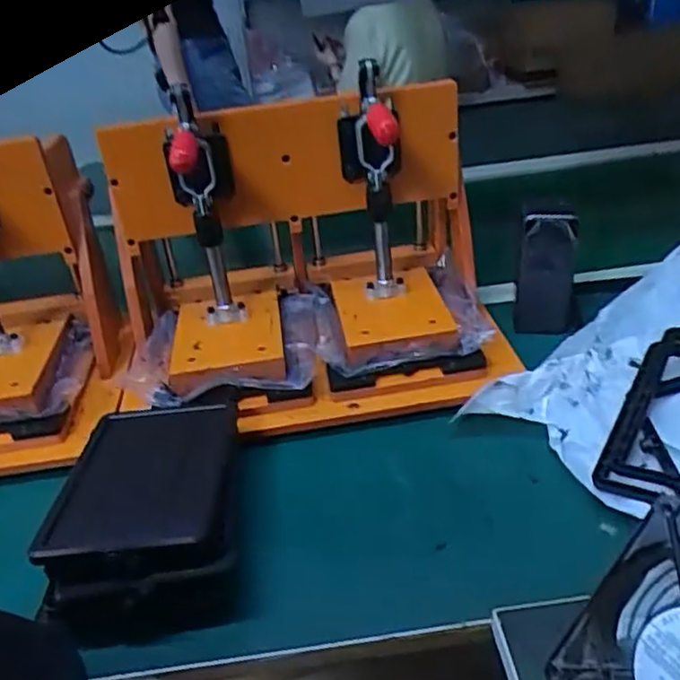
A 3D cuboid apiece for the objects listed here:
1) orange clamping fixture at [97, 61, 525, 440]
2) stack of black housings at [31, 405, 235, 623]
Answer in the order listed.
[{"bbox_3d":[-0.035,-0.083,0.619,0.345,0.253,0.213,-9,31,-3],"label":"orange clamping fixture"},{"bbox_3d":[-0.142,0.119,0.500,0.121,0.063,0.175,-10,31,-5],"label":"stack of black housings"}]

